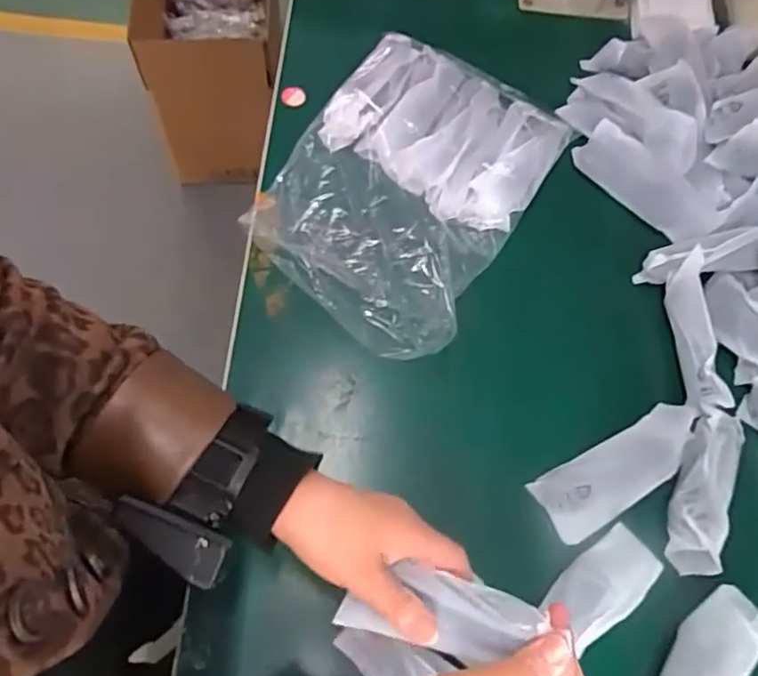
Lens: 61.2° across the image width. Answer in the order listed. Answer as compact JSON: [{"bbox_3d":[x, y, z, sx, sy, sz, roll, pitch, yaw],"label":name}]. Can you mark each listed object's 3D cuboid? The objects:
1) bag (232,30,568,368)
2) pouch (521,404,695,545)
[{"bbox_3d":[0.031,-0.156,0.602,0.215,0.067,0.303,30,68,9],"label":"bag"},{"bbox_3d":[0.204,0.108,0.530,0.150,0.019,0.056,-26,71,-14],"label":"pouch"}]

